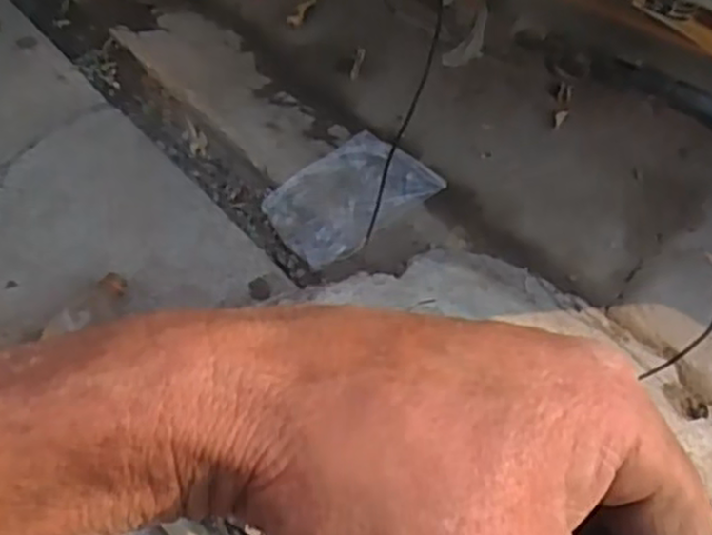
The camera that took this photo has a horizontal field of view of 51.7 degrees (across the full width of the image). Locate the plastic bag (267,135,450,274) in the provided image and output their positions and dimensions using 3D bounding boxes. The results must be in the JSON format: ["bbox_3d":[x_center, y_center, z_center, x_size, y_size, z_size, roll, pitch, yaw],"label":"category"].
[{"bbox_3d":[-0.011,-0.099,0.971,0.201,0.033,0.159,-37,62,-18],"label":"plastic bag"}]

